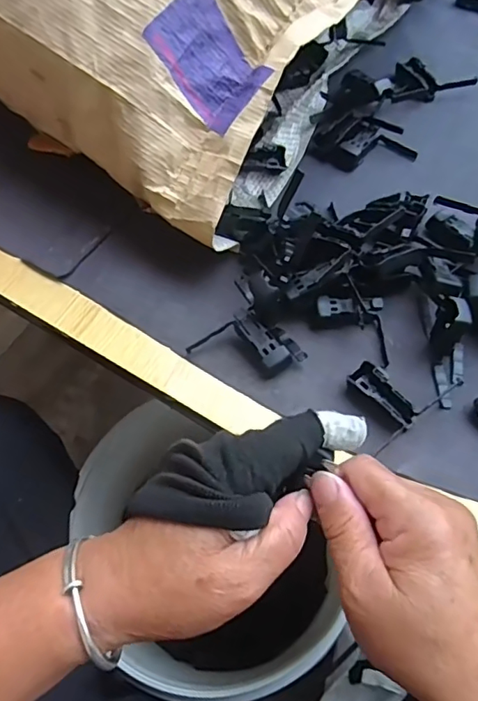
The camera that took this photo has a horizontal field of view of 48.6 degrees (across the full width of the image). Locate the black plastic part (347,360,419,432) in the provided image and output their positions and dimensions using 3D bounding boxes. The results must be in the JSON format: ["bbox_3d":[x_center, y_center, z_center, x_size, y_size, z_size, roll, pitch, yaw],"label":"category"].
[{"bbox_3d":[0.093,0.028,0.337,0.048,0.015,0.021,41,73,20],"label":"black plastic part"}]

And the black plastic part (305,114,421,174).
[{"bbox_3d":[0.105,-0.172,0.445,0.077,0.019,0.050,31,70,17],"label":"black plastic part"}]

